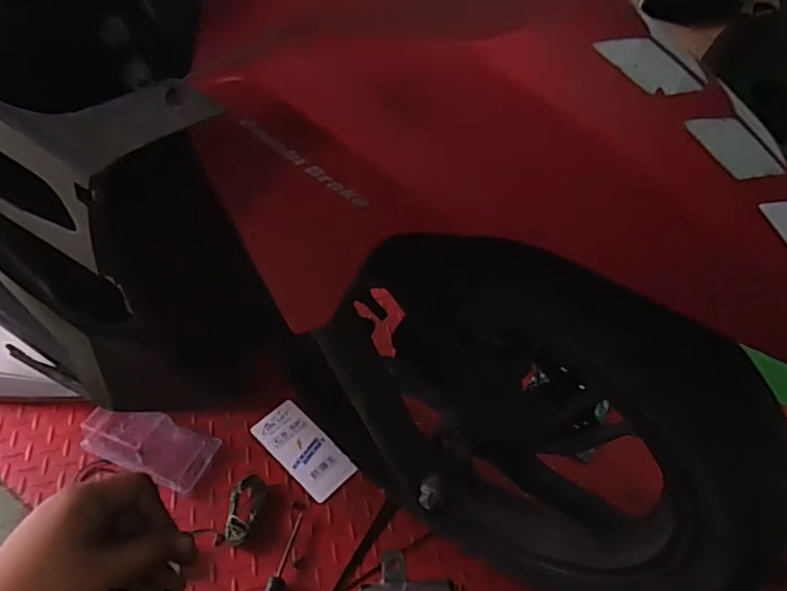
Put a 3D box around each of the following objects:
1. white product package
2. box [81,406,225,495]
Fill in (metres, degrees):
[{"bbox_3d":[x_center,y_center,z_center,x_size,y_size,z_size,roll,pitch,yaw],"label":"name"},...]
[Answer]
[{"bbox_3d":[-0.121,0.205,0.782,0.067,0.006,0.147,-36,58,-27],"label":"white product package"},{"bbox_3d":[-0.322,0.191,0.767,0.171,0.034,0.080,18,51,15],"label":"box"}]

